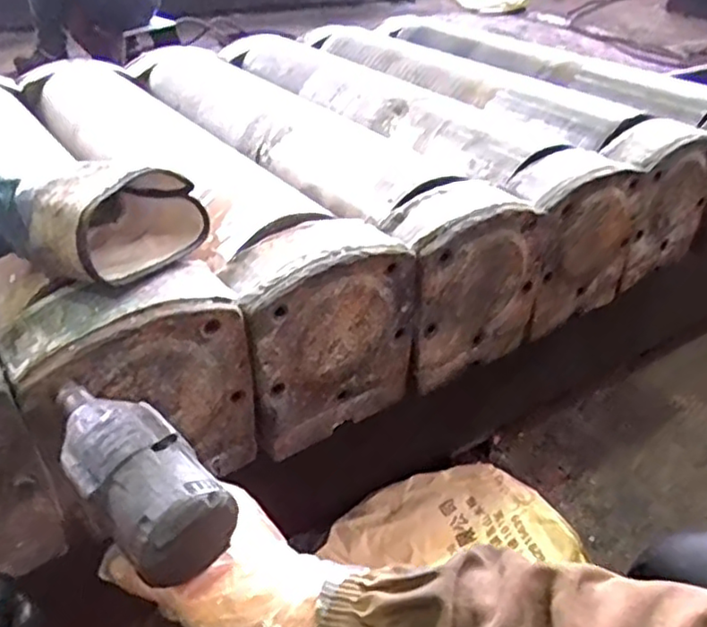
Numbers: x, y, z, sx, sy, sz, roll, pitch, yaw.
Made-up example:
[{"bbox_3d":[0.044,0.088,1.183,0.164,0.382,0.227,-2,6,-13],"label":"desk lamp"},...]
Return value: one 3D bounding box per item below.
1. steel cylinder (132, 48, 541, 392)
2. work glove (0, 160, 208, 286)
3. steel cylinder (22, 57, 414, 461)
[{"bbox_3d":[-0.078,-0.186,0.871,0.168,0.171,0.694,-22,41,-30],"label":"steel cylinder"},{"bbox_3d":[-0.246,-0.078,0.514,0.232,0.098,0.133,10,35,12],"label":"work glove"},{"bbox_3d":[-0.202,-0.132,0.779,0.163,0.173,0.667,-21,40,-29],"label":"steel cylinder"}]

